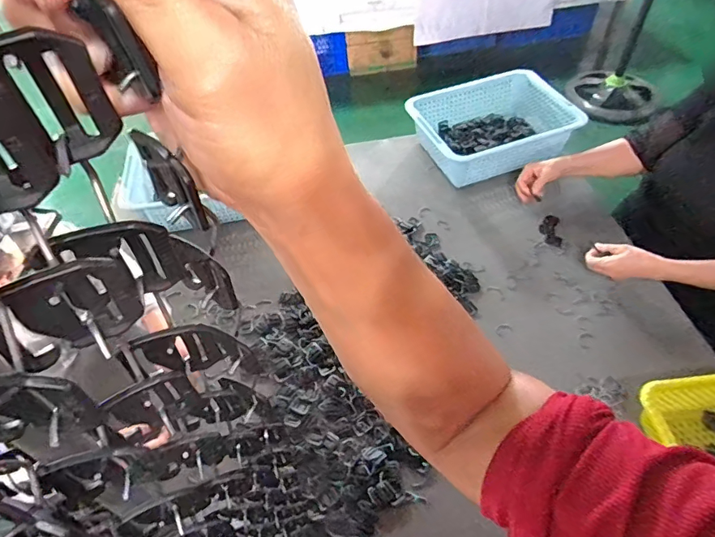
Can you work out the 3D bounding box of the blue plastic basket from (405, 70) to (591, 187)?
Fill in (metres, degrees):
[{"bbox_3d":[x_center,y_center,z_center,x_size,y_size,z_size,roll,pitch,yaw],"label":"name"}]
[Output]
[{"bbox_3d":[0.350,-0.367,1.234,0.391,0.115,0.310,-14,51,-7],"label":"blue plastic basket"}]

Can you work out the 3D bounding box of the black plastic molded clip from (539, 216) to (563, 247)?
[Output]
[{"bbox_3d":[0.447,-0.085,1.087,0.049,0.021,0.086,5,51,8],"label":"black plastic molded clip"}]

